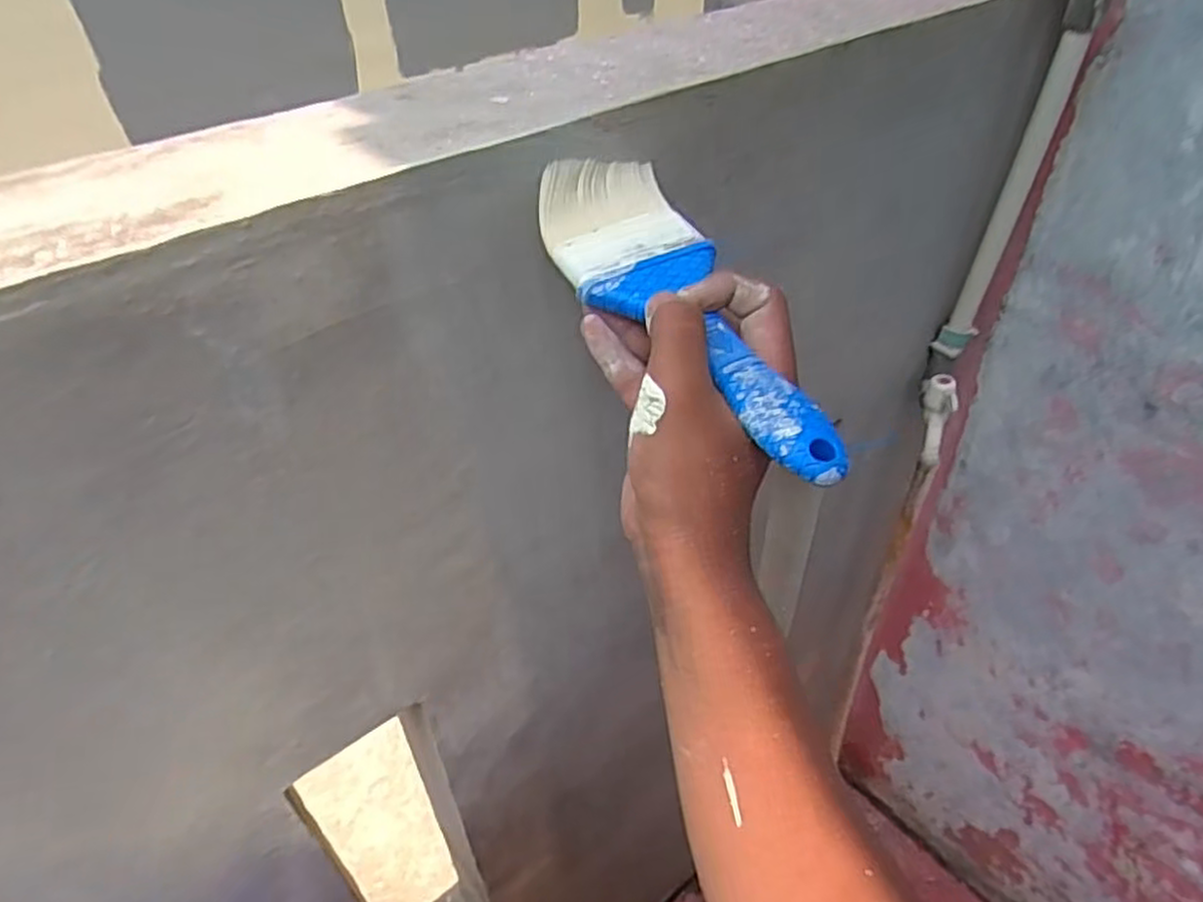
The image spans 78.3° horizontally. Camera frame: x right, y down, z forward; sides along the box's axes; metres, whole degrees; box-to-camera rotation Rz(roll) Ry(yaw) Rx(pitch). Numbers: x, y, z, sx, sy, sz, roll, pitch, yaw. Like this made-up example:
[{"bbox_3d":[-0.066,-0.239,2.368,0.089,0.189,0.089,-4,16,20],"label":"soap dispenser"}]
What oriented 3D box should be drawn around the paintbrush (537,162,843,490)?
[{"bbox_3d":[0.036,-0.071,0.337,0.073,0.019,0.222,-18,53,-18],"label":"paintbrush"}]

